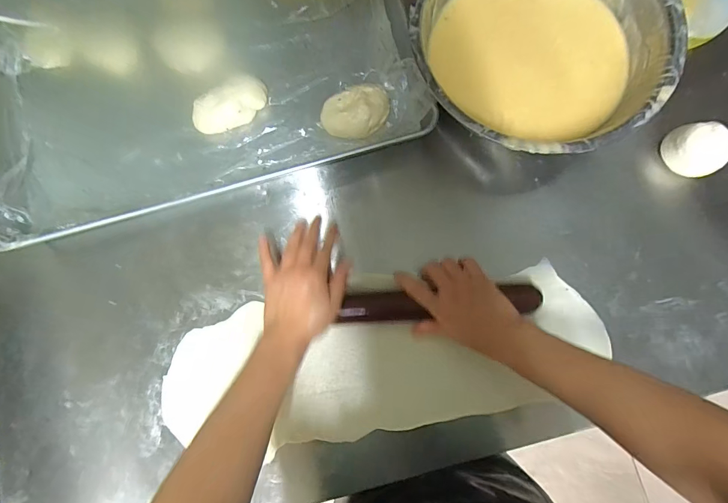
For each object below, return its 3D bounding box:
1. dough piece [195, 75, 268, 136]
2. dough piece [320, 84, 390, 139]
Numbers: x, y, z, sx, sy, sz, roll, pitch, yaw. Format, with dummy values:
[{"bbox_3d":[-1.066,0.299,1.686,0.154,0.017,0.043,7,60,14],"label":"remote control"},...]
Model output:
[{"bbox_3d":[-0.190,-0.205,0.537,0.114,0.033,0.063,-41,82,-4],"label":"dough piece"},{"bbox_3d":[-0.010,-0.191,0.525,0.093,0.033,0.060,-23,82,-1],"label":"dough piece"}]

